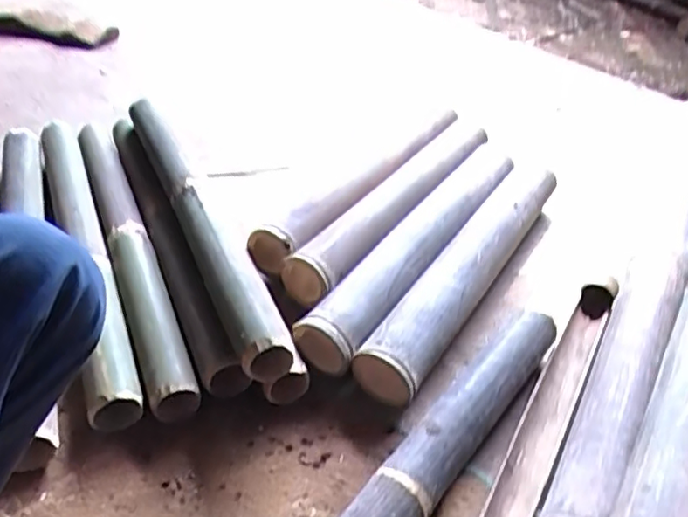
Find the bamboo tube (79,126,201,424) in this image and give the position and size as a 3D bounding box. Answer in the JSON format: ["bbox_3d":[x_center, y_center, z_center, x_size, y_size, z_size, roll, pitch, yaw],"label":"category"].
[{"bbox_3d":[-0.315,-0.030,0.896,0.055,0.061,0.639,-14,40,-21],"label":"bamboo tube"}]

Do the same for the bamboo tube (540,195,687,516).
[{"bbox_3d":[0.418,0.042,0.848,0.074,0.077,0.887,22,41,24],"label":"bamboo tube"}]

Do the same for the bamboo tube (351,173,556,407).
[{"bbox_3d":[0.182,0.011,0.874,0.082,0.073,0.506,24,43,26],"label":"bamboo tube"}]

